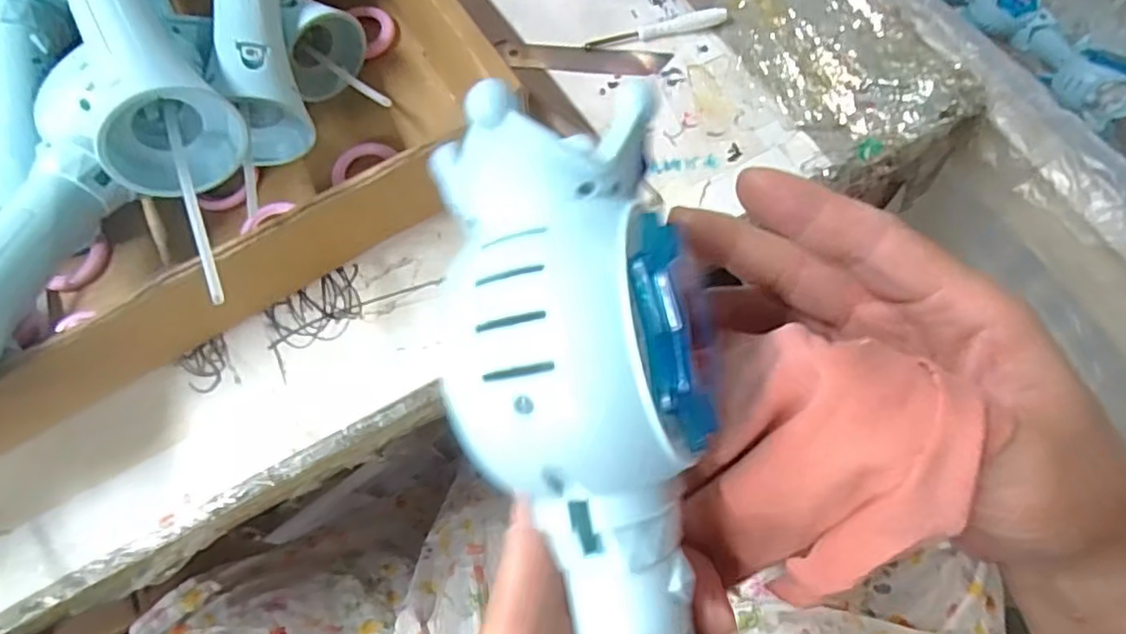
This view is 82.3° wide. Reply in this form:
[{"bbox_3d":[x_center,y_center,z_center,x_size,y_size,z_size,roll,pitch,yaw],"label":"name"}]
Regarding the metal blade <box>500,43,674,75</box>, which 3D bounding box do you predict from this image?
[{"bbox_3d":[0.013,-0.149,0.371,0.094,0.006,0.022,2,64,1],"label":"metal blade"}]

